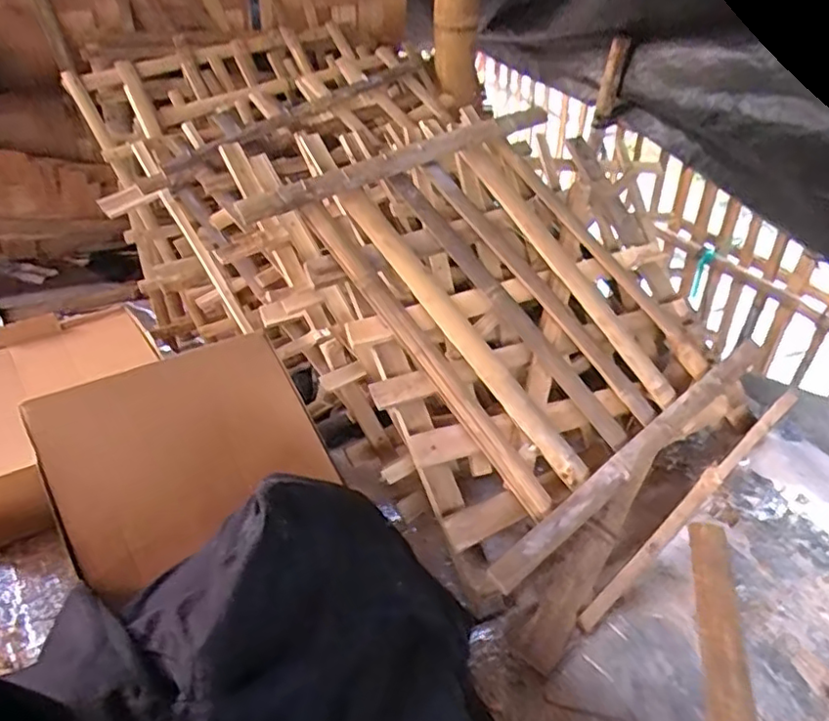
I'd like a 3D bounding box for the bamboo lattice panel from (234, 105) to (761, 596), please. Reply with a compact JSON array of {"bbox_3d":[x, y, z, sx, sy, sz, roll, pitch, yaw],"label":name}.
[{"bbox_3d":[0.129,-0.086,0.839,0.504,0.062,0.549,-31,77,-25],"label":"bamboo lattice panel"}]

